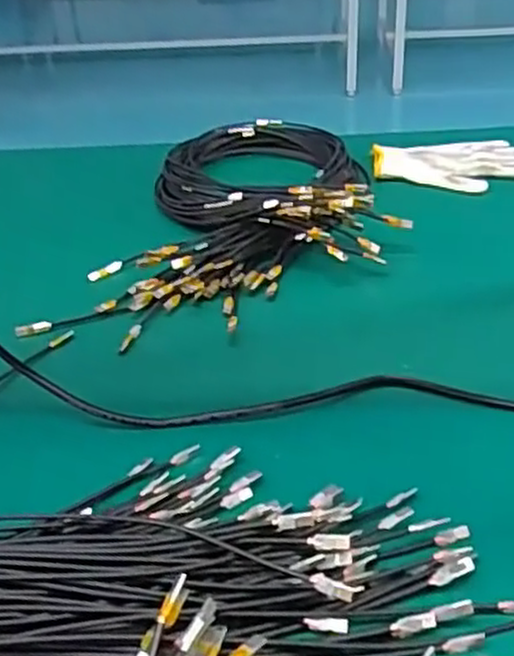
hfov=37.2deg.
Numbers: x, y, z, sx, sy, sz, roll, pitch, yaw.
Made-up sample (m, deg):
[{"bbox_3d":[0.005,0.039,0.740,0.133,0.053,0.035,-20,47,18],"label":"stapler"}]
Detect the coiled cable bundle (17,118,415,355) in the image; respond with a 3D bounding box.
[{"bbox_3d":[0.012,-0.150,0.846,0.298,0.058,0.505,6,35,14],"label":"coiled cable bundle"}]

